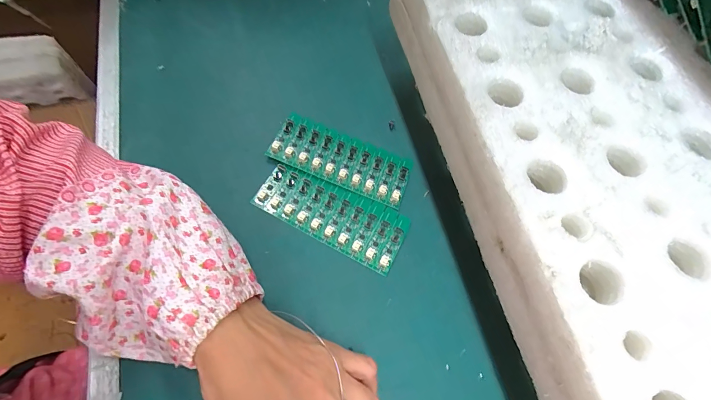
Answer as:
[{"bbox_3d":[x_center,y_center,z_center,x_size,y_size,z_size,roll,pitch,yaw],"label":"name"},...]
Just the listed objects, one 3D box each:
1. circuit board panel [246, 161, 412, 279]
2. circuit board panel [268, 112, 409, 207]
[{"bbox_3d":[-0.020,0.012,0.321,0.137,0.005,0.059,27,62,3],"label":"circuit board panel"},{"bbox_3d":[-0.012,-0.042,0.347,0.137,0.007,0.061,23,63,-1],"label":"circuit board panel"}]

